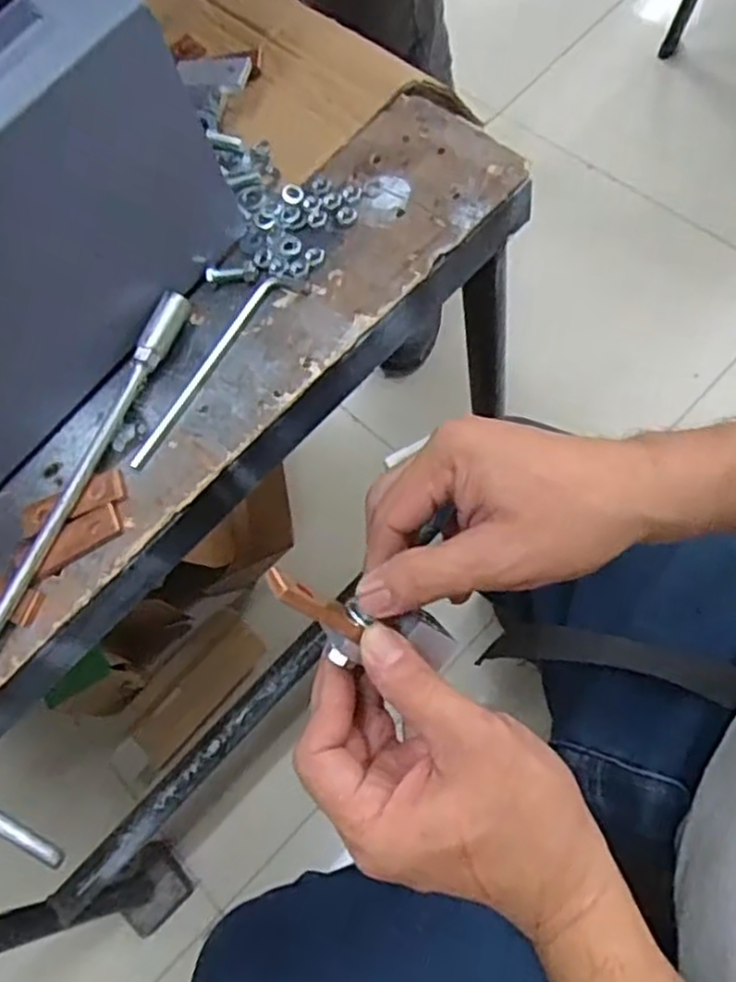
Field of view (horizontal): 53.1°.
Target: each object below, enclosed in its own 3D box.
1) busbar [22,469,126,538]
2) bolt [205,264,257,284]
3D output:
[{"bbox_3d":[-0.163,0.007,0.405,0.059,0.006,0.020,-26,68,-1],"label":"busbar"},{"bbox_3d":[-0.083,-0.132,0.448,0.031,0.006,0.009,-1,70,9],"label":"bolt"}]

